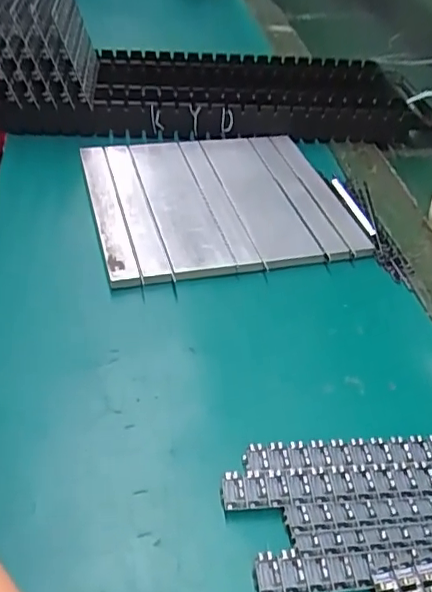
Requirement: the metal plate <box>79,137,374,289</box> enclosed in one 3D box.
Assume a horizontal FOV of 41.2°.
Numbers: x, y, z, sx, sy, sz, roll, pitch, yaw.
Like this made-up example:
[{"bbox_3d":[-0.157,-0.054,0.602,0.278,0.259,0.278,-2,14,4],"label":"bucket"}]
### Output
[{"bbox_3d":[0.000,-0.083,0.470,0.199,0.014,0.179,-8,44,-14],"label":"metal plate"}]

